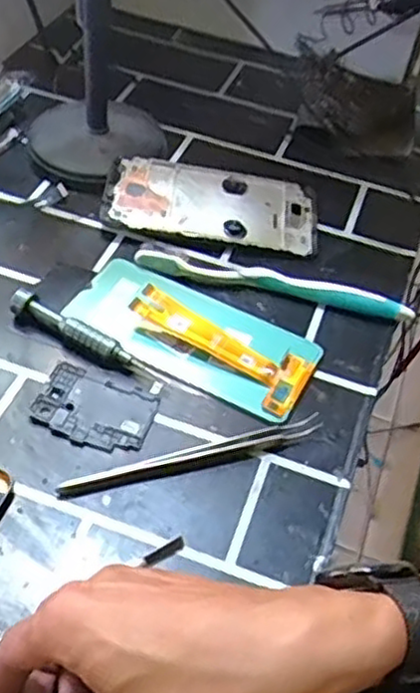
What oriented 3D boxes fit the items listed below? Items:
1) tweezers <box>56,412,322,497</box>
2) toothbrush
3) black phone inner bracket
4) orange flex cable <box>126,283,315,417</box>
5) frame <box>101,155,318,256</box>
[{"bbox_3d":[-0.008,0.061,0.400,0.149,0.006,0.011,-13,53,-17],"label":"tweezers"},{"bbox_3d":[0.043,-0.045,0.488,0.184,0.010,0.028,16,50,7],"label":"toothbrush"},{"bbox_3d":[-0.066,0.035,0.416,0.066,0.004,0.046,19,50,9],"label":"black phone inner bracket"},{"bbox_3d":[0.005,-0.002,0.450,0.116,0.007,0.046,30,51,10],"label":"orange flex cable"},{"bbox_3d":[0.003,-0.105,0.534,0.154,0.006,0.073,10,58,-4],"label":"frame"}]

